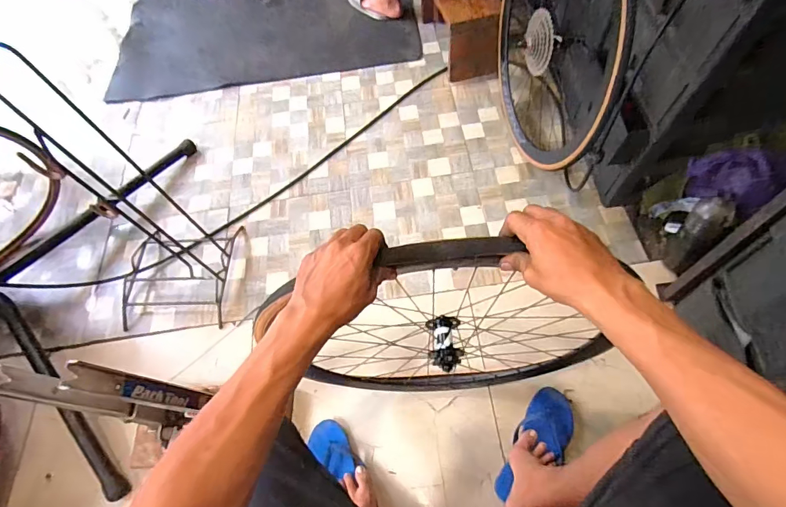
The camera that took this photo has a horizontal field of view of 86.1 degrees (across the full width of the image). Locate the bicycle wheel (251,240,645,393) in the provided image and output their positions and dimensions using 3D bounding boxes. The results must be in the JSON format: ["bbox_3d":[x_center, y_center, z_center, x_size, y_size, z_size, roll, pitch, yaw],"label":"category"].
[{"bbox_3d":[0.096,0.159,0.755,0.543,0.659,0.084,-4,60,2],"label":"bicycle wheel"}]

